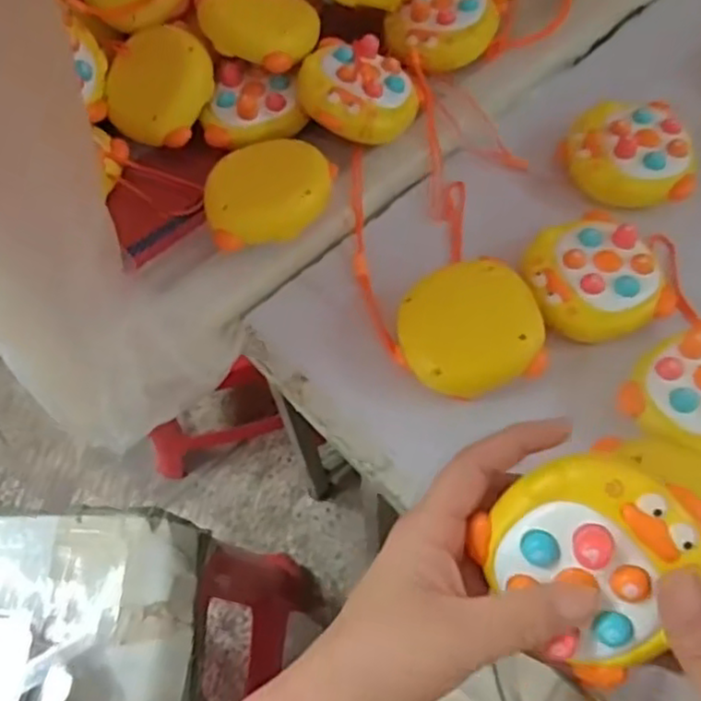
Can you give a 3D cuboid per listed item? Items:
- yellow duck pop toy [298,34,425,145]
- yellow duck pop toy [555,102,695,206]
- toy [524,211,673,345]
[{"bbox_3d":[0.005,-0.184,0.501,0.077,0.038,0.078,-2,62,3],"label":"yellow duck pop toy"},{"bbox_3d":[0.197,-0.145,0.503,0.086,0.026,0.084,10,63,9],"label":"yellow duck pop toy"},{"bbox_3d":[0.153,-0.045,0.452,0.077,0.034,0.083,-2,62,3],"label":"toy"}]

